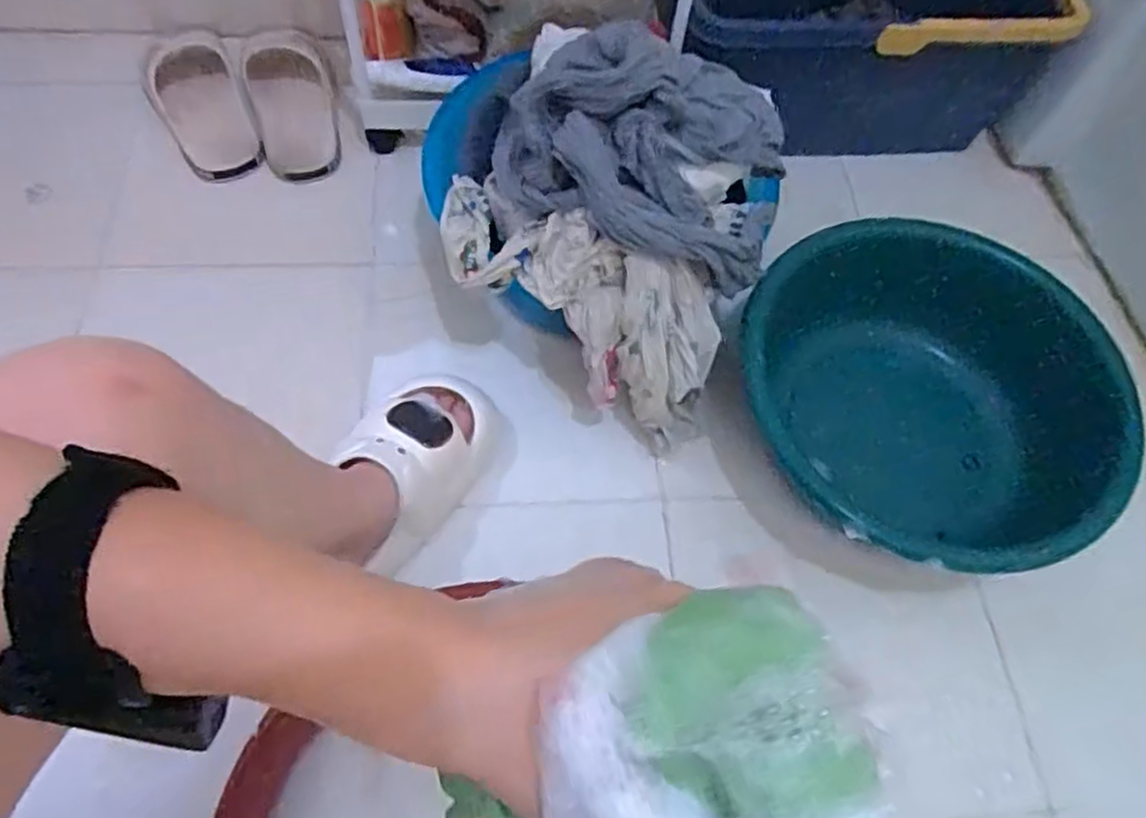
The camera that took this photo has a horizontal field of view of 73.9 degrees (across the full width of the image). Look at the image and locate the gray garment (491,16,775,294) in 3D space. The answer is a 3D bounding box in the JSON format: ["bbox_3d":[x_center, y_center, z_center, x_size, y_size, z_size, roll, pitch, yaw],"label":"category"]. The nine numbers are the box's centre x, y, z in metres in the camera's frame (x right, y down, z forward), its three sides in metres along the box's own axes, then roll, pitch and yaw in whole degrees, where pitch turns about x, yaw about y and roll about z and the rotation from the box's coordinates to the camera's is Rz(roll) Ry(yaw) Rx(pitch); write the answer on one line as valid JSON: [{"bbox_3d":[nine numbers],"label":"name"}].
[{"bbox_3d":[0.058,-0.222,0.676,0.261,0.152,0.176,7,62,1],"label":"gray garment"}]

